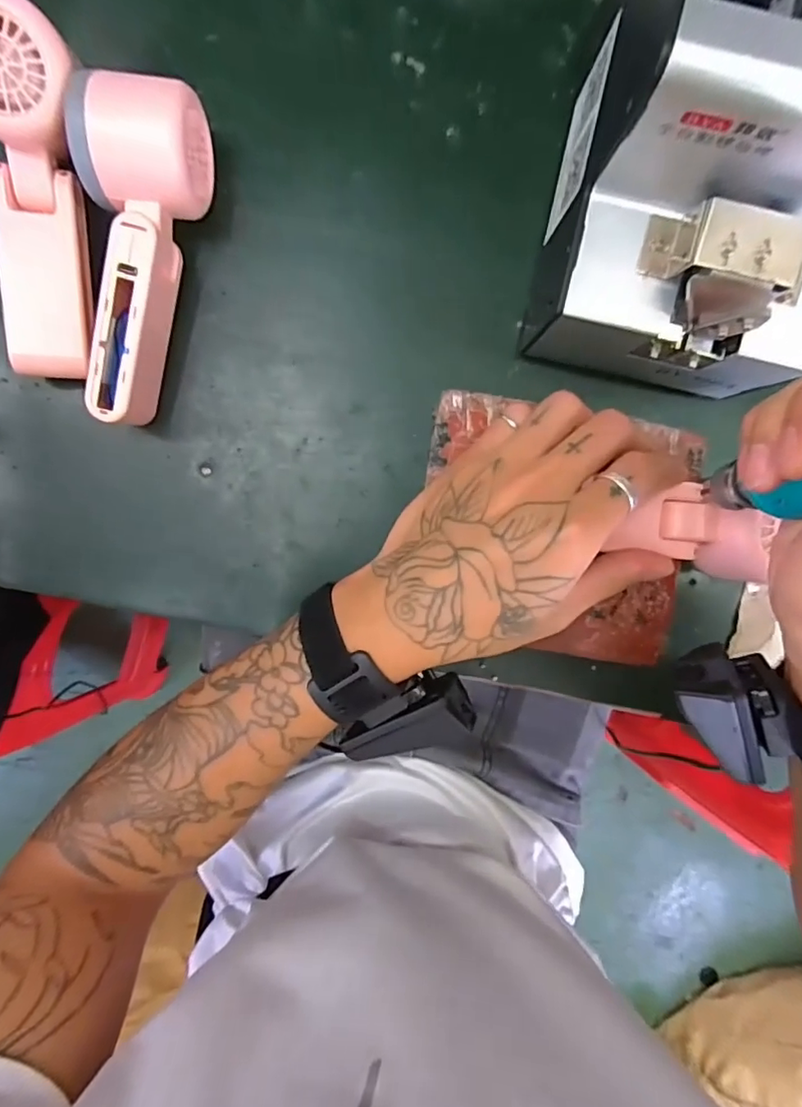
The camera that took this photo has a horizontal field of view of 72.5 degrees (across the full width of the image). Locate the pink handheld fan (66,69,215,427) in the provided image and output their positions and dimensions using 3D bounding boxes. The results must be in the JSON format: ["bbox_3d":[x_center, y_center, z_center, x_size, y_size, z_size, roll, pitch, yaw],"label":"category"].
[{"bbox_3d":[-0.137,-0.150,0.287,0.052,0.060,0.162,7,96,-2],"label":"pink handheld fan"}]

